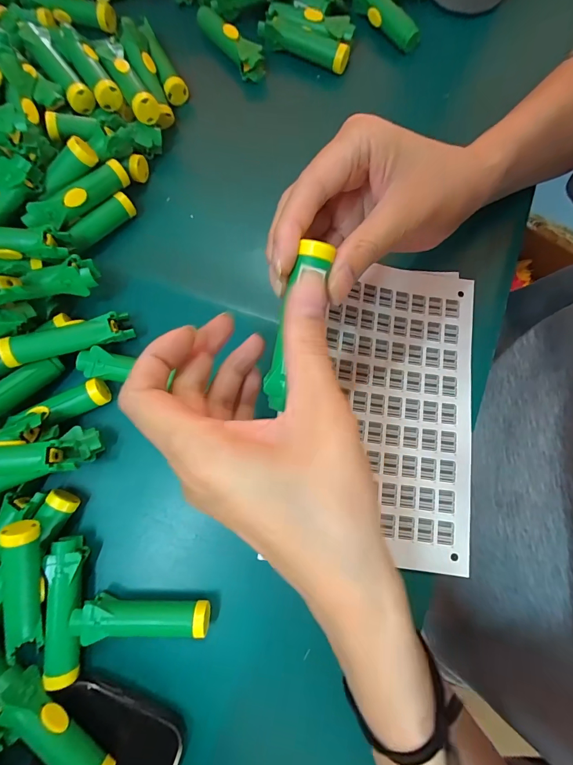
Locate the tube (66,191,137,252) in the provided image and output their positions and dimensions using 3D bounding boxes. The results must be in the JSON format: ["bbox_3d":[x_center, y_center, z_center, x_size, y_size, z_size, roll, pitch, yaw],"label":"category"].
[{"bbox_3d":[-0.143,-0.123,0.271,0.014,0.018,0.057,38,69,8],"label":"tube"}]

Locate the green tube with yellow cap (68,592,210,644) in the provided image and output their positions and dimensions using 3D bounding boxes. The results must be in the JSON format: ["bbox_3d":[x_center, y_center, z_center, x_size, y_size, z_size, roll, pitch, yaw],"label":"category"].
[{"bbox_3d":[-0.089,0.146,0.224,0.081,0.021,0.020,-2,79,1],"label":"green tube with yellow cap"}]

